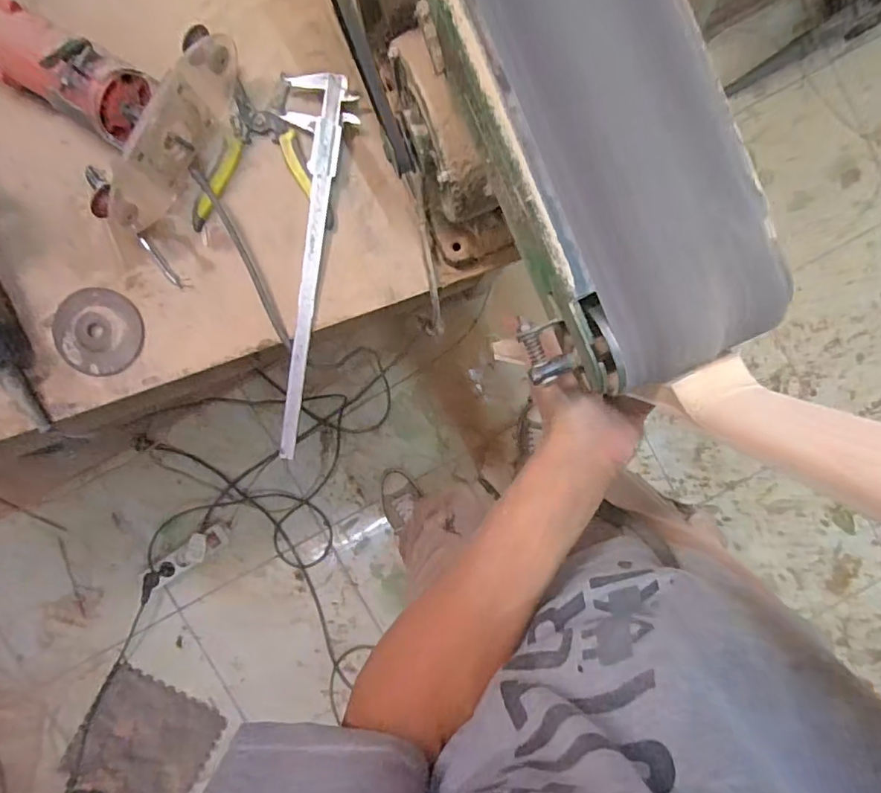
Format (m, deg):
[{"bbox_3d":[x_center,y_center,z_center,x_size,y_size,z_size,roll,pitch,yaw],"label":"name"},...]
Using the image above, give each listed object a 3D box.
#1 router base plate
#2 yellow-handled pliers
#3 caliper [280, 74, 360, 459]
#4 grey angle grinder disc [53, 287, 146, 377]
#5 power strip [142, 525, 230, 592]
[{"bbox_3d":[-0.253,-0.251,0.501,0.041,0.075,0.199,35,91,-4],"label":"router base plate"},{"bbox_3d":[-0.185,-0.246,0.537,0.137,0.020,0.144,-3,93,-2],"label":"yellow-handled pliers"},{"bbox_3d":[-0.138,-0.127,0.541,0.058,0.011,0.382,7,93,-3],"label":"caliper"},{"bbox_3d":[-0.352,-0.066,0.541,0.084,0.009,0.087,-1,99,-9],"label":"grey angle grinder disc"},{"bbox_3d":[-0.606,0.384,1.237,0.226,0.051,0.062,-36,94,0],"label":"power strip"}]

